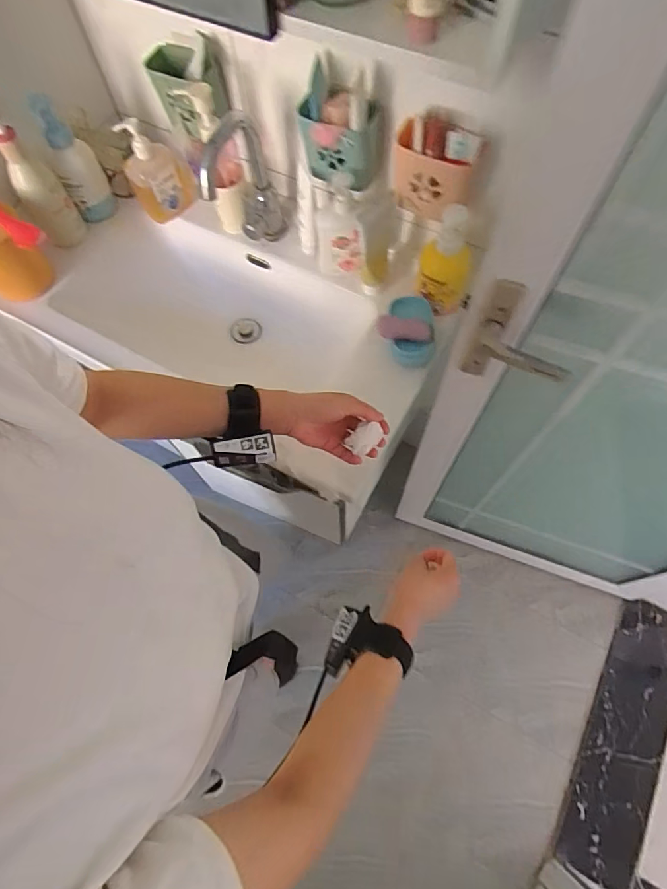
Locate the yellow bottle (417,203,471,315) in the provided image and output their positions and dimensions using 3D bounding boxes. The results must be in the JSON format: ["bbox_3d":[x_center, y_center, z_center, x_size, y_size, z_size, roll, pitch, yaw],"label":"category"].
[{"bbox_3d":[0.175,-0.285,0.743,0.064,0.160,0.078,2,66,3],"label":"yellow bottle"}]

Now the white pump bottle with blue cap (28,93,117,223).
[{"bbox_3d":[-0.468,-0.510,0.852,0.072,0.237,0.075,-26,67,-9],"label":"white pump bottle with blue cap"}]

